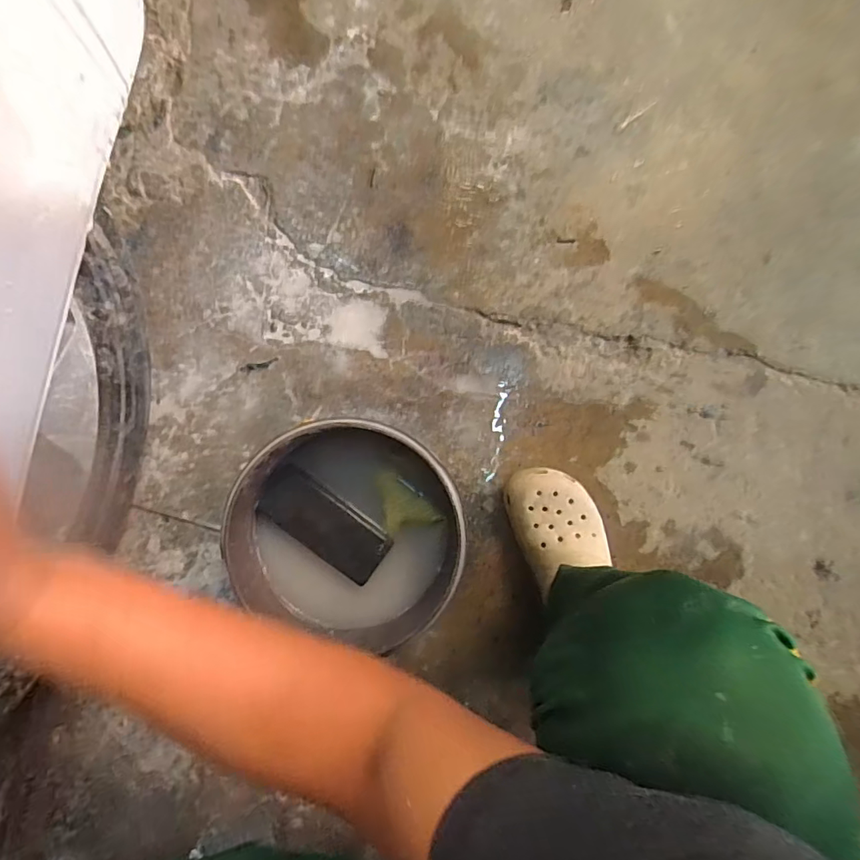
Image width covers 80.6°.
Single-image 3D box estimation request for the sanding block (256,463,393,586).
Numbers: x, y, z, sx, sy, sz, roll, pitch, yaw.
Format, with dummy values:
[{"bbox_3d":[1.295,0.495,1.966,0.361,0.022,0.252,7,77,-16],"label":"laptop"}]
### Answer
[{"bbox_3d":[-0.114,0.099,0.541,0.144,0.020,0.063,36,87,0],"label":"sanding block"}]

